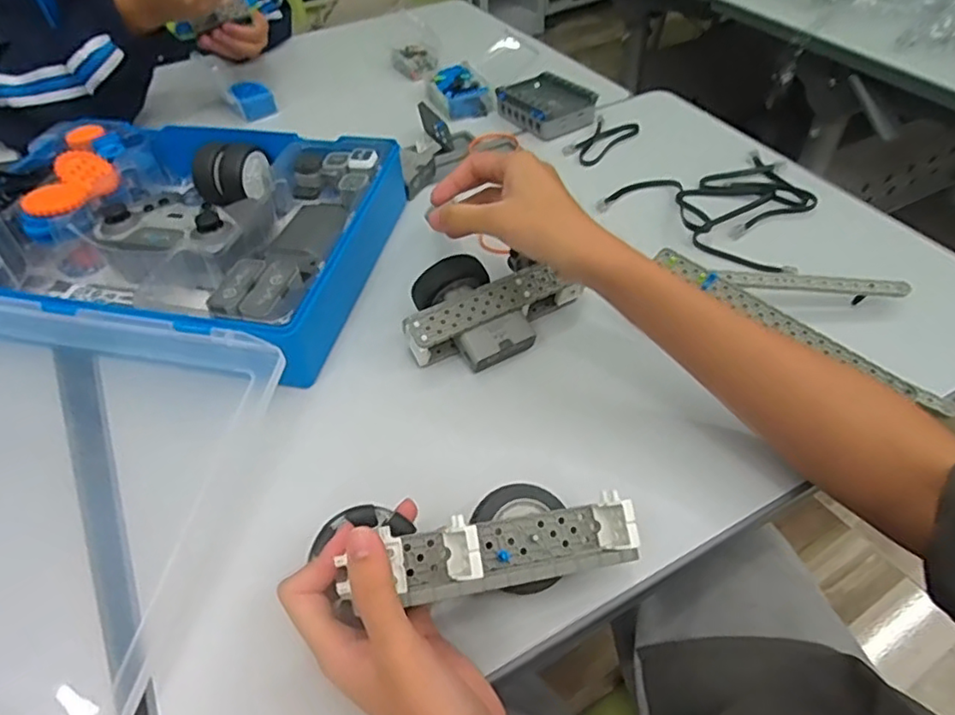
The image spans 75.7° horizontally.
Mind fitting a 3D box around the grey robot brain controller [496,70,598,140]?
[{"bbox_3d":[0.079,-0.304,0.733,0.078,0.033,0.115,-26,51,-19],"label":"grey robot brain controller"}]

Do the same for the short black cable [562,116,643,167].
[{"bbox_3d":[0.141,-0.252,0.703,0.048,0.013,0.102,30,55,27],"label":"short black cable"}]

